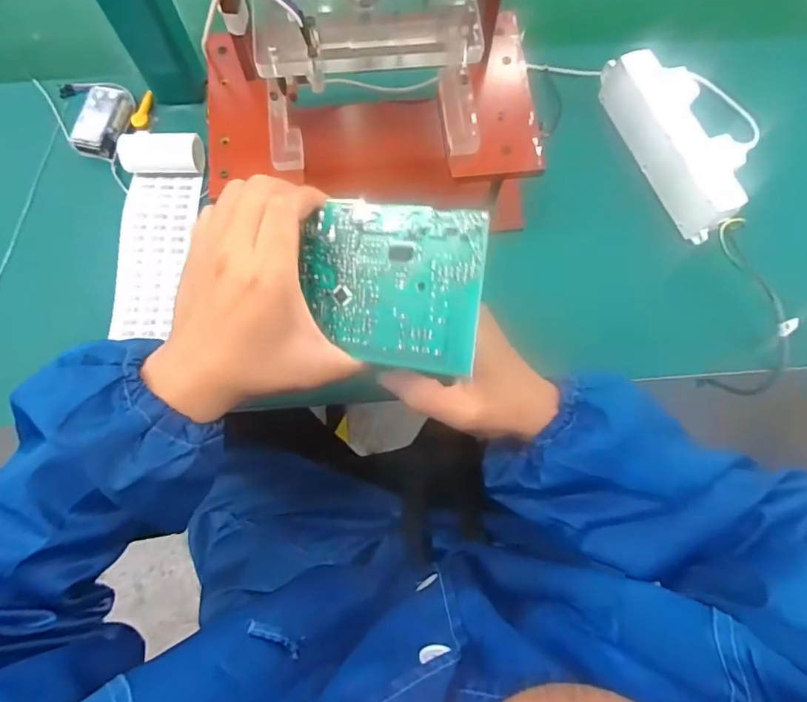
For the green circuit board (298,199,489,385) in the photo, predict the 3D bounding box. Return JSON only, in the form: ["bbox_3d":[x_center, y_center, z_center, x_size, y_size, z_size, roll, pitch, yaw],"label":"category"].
[{"bbox_3d":[-0.009,-0.038,0.301,0.108,0.004,0.089,12,100,22],"label":"green circuit board"}]

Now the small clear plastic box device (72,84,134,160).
[{"bbox_3d":[-0.285,-0.221,0.505,0.039,0.016,0.070,12,74,4],"label":"small clear plastic box device"}]

